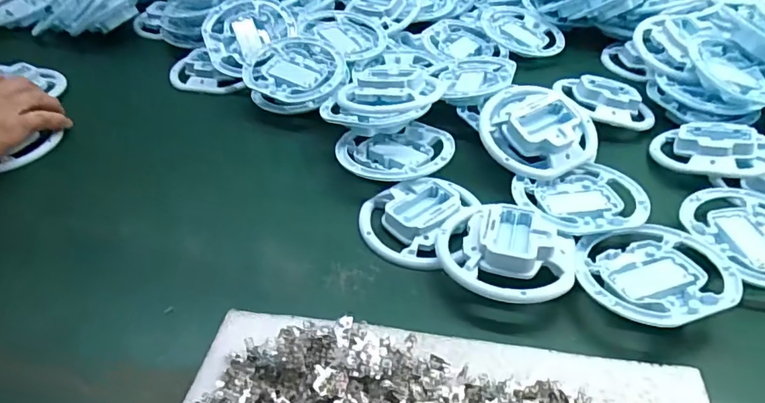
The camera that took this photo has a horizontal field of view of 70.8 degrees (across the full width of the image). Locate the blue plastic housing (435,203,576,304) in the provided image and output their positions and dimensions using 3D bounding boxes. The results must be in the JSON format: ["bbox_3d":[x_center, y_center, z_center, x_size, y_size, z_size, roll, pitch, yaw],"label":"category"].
[{"bbox_3d":[0.088,0.035,0.386,0.096,0.026,0.088,8,43,10],"label":"blue plastic housing"}]

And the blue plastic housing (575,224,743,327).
[{"bbox_3d":[0.191,0.055,0.384,0.104,0.030,0.090,-4,43,-3],"label":"blue plastic housing"}]

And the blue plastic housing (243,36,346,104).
[{"bbox_3d":[-0.092,-0.138,0.568,0.099,0.025,0.098,-1,43,0],"label":"blue plastic housing"}]

